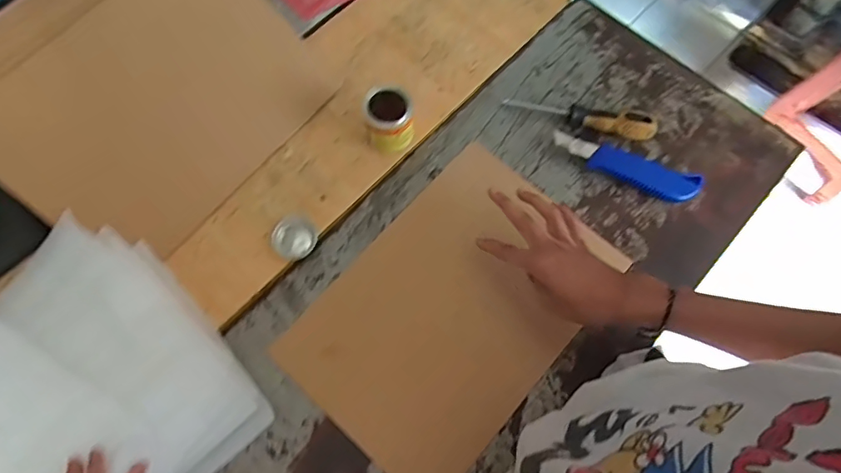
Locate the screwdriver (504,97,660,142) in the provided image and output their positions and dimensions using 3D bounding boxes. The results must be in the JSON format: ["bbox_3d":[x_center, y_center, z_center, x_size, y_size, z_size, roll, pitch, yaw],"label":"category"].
[{"bbox_3d":[0.195,-0.152,0.634,0.177,0.036,0.031,18,72,5],"label":"screwdriver"}]

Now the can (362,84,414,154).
[{"bbox_3d":[-0.036,-0.133,0.601,0.053,0.062,0.053,0,71,-1],"label":"can"}]

